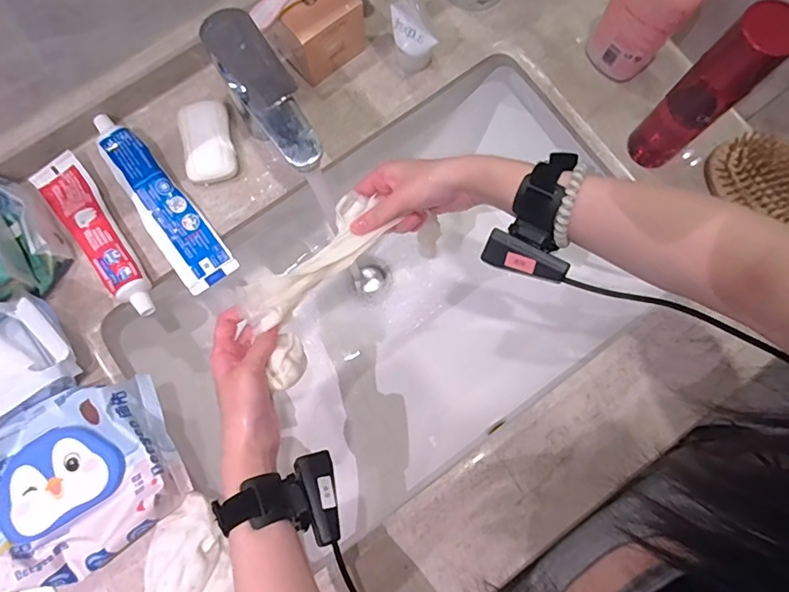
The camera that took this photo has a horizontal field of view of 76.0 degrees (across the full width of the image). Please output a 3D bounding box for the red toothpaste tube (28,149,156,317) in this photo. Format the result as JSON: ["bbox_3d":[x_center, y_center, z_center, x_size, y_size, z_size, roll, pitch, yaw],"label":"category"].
[{"bbox_3d":[-0.286,-0.055,0.487,0.045,0.023,0.181,-34,82,-7],"label":"red toothpaste tube"}]

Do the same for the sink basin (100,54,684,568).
[{"bbox_3d":[0.000,0.010,0.576,0.516,0.170,0.339,-36,82,-7],"label":"sink basin"}]

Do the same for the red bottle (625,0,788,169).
[{"bbox_3d":[0.268,-0.173,0.442,0.044,0.179,0.047,-39,82,-8],"label":"red bottle"}]

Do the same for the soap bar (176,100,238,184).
[{"bbox_3d":[-0.187,-0.152,0.504,0.049,0.023,0.077,-12,80,-3],"label":"soap bar"}]

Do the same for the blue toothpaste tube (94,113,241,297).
[{"bbox_3d":[-0.231,-0.095,0.492,0.051,0.027,0.194,-36,82,-7],"label":"blue toothpaste tube"}]

